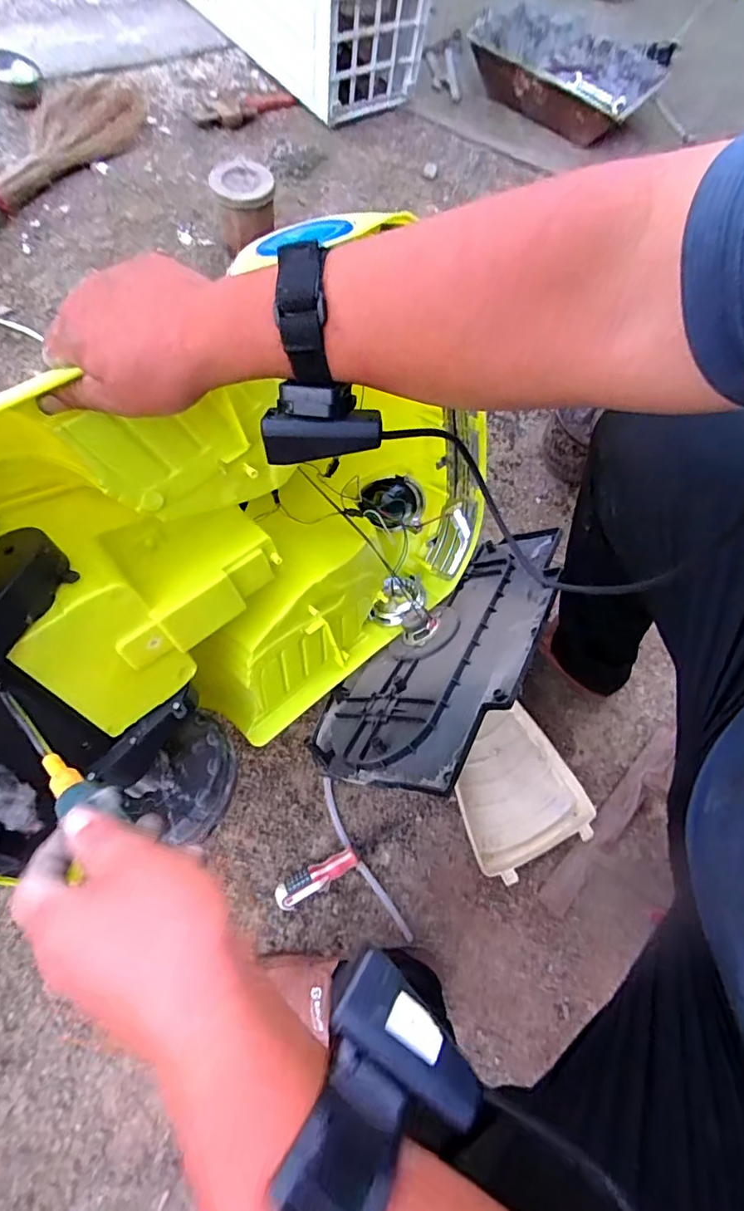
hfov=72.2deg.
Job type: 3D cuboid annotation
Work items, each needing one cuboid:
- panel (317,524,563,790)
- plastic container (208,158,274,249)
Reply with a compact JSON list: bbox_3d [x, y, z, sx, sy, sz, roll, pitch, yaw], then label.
[{"bbox_3d":[0.092,0.043,0.679,0.270,0.040,0.443,2,43,39],"label":"panel"},{"bbox_3d":[-0.265,-0.838,1.075,0.126,0.116,0.107,-3,67,-2],"label":"plastic container"}]

